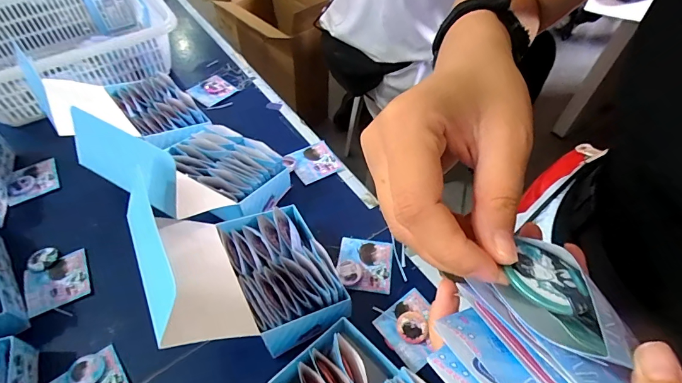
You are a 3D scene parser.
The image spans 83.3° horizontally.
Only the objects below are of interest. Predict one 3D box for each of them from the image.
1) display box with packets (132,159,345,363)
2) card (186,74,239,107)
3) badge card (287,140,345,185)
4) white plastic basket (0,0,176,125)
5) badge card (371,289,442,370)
[{"bbox_3d":[-0.094,0.076,0.399,0.170,0.145,0.161,-20,55,-17],"label":"display box with packets"},{"bbox_3d":[-0.233,-0.185,0.694,0.067,0.007,0.067,39,66,23],"label":"card"},{"bbox_3d":[-0.041,-0.047,0.592,0.068,0.005,0.067,-25,61,-15],"label":"badge card"},{"bbox_3d":[-0.494,-0.273,0.695,0.343,0.109,0.287,-23,56,-19],"label":"white plastic basket"},{"bbox_3d":[0.081,0.153,0.432,0.065,0.009,0.067,-35,57,-17],"label":"badge card"}]

